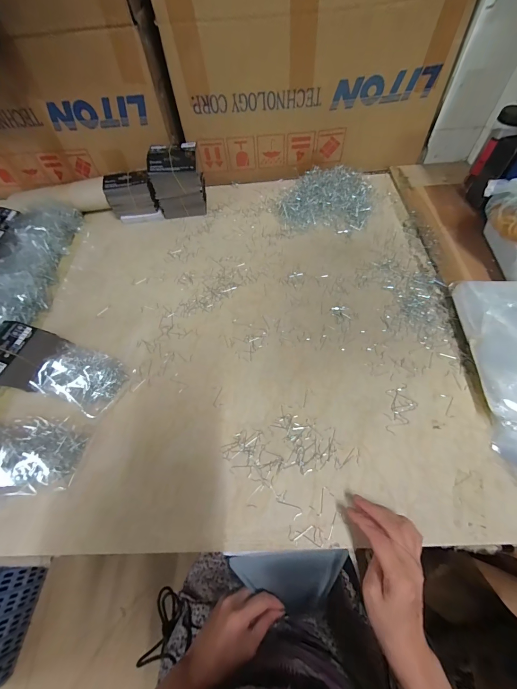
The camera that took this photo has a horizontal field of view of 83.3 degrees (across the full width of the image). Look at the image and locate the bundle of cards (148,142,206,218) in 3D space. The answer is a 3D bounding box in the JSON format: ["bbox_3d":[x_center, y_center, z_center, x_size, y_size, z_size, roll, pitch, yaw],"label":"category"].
[{"bbox_3d":[-0.178,-0.353,0.647,0.114,0.140,0.067,-4,59,1],"label":"bundle of cards"}]

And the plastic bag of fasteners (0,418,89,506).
[{"bbox_3d":[-0.364,0.163,0.399,0.213,0.053,0.117,-5,59,0],"label":"plastic bag of fasteners"}]

